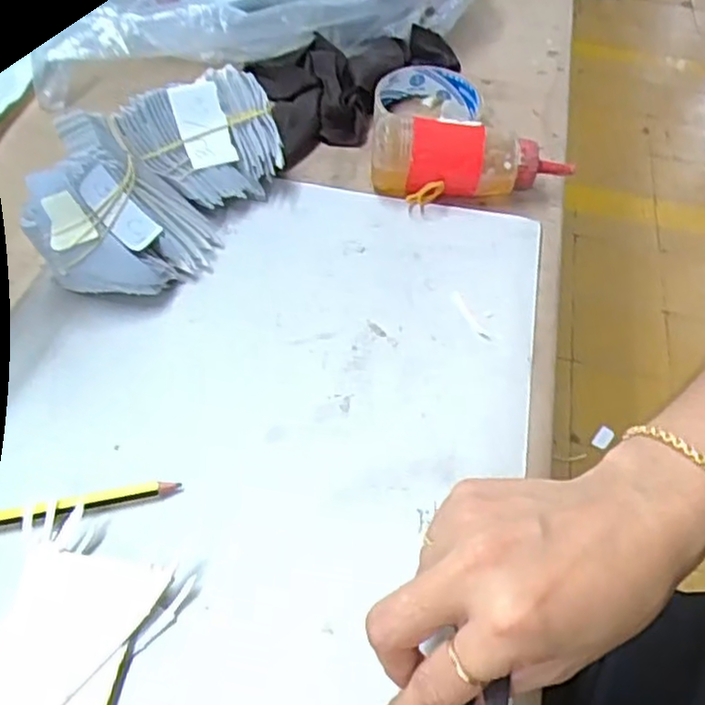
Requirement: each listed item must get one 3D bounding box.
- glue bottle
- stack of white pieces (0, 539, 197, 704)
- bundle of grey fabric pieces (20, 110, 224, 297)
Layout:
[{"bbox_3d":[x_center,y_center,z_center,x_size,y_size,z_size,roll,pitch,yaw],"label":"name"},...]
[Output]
[{"bbox_3d":[0.083,-0.132,0.493,0.137,0.045,0.046,-1,50,-6],"label":"glue bottle"},{"bbox_3d":[-0.117,0.125,0.291,0.070,0.015,0.085,11,50,4],"label":"stack of white pieces"},{"bbox_3d":[-0.133,-0.089,0.429,0.090,0.071,0.106,3,50,-3],"label":"bundle of grey fabric pieces"}]

